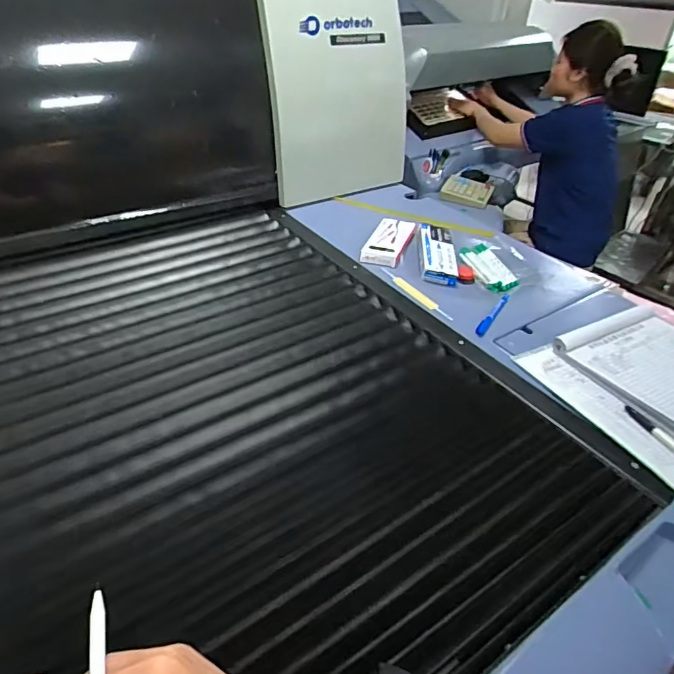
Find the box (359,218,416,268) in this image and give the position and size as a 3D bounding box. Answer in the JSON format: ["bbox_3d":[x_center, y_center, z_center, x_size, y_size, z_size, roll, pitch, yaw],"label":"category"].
[{"bbox_3d":[0.107,-0.193,0.999,0.073,0.027,0.163,15,39,15],"label":"box"}]

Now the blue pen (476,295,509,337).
[{"bbox_3d":[0.260,-0.039,0.813,0.017,0.011,0.144,23,42,24],"label":"blue pen"}]

